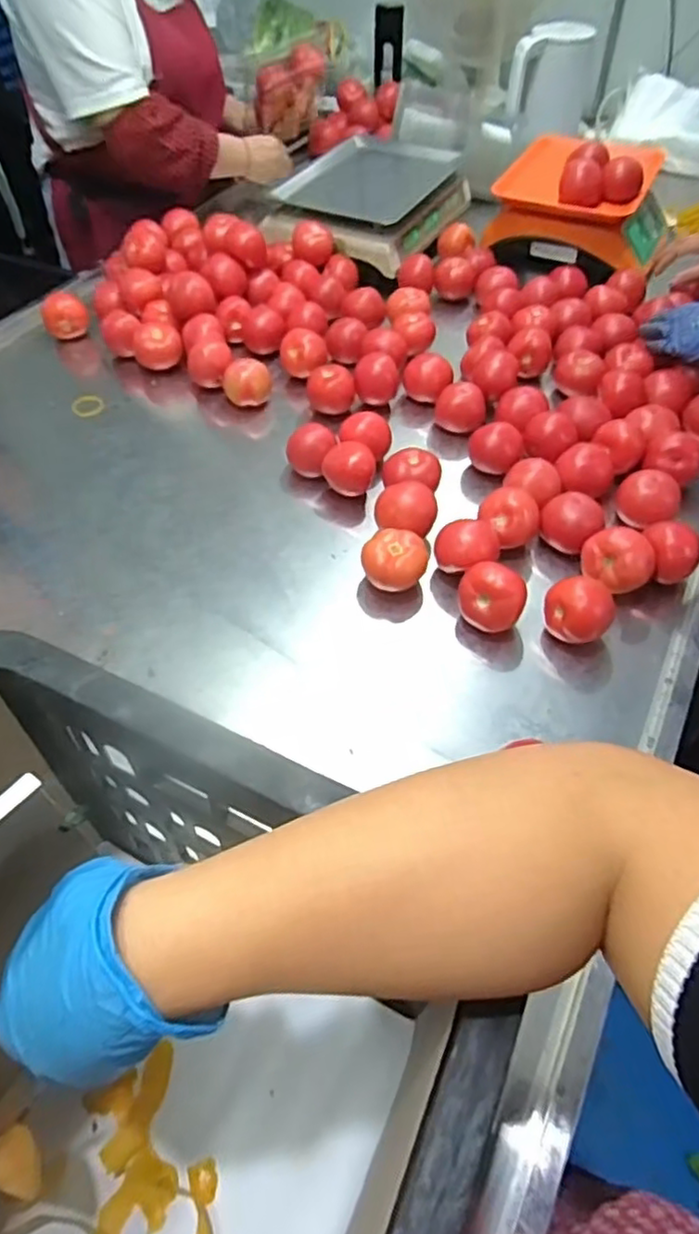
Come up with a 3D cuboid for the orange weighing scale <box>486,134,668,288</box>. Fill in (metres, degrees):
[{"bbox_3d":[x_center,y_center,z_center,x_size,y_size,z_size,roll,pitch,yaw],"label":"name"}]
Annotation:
[{"bbox_3d":[0.413,-0.703,1.132,0.274,0.165,0.249,28,58,20],"label":"orange weighing scale"}]

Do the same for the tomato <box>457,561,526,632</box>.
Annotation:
[{"bbox_3d":[0.143,-0.015,0.667,0.065,0.069,0.052,16,55,12],"label":"tomato"}]

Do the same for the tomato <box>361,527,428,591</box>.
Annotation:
[{"bbox_3d":[0.049,-0.055,0.707,0.069,0.054,0.062,8,54,6],"label":"tomato"}]

